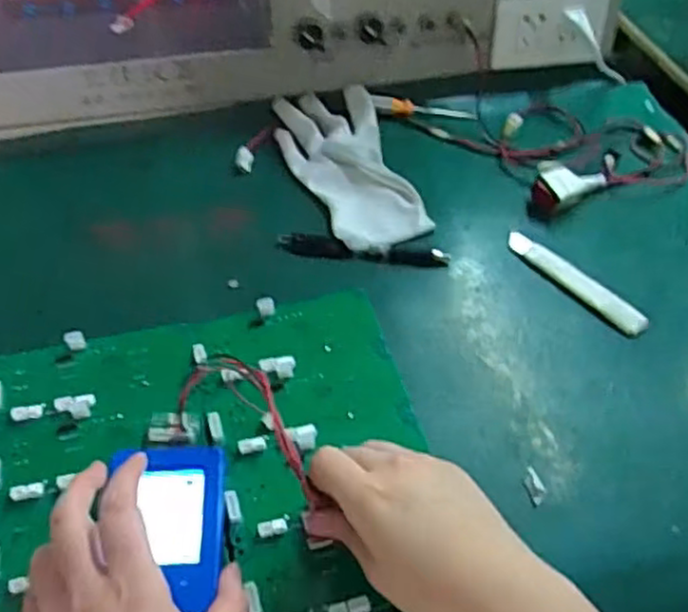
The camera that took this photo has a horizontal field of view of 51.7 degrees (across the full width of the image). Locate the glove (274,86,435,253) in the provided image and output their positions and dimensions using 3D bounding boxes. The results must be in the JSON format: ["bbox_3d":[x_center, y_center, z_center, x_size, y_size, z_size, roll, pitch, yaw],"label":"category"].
[{"bbox_3d":[0.005,-0.132,0.675,0.101,0.028,0.200,-14,53,-14],"label":"glove"}]

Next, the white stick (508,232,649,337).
[{"bbox_3d":[0.196,-0.023,0.603,0.020,0.011,0.140,-31,57,-25],"label":"white stick"}]

